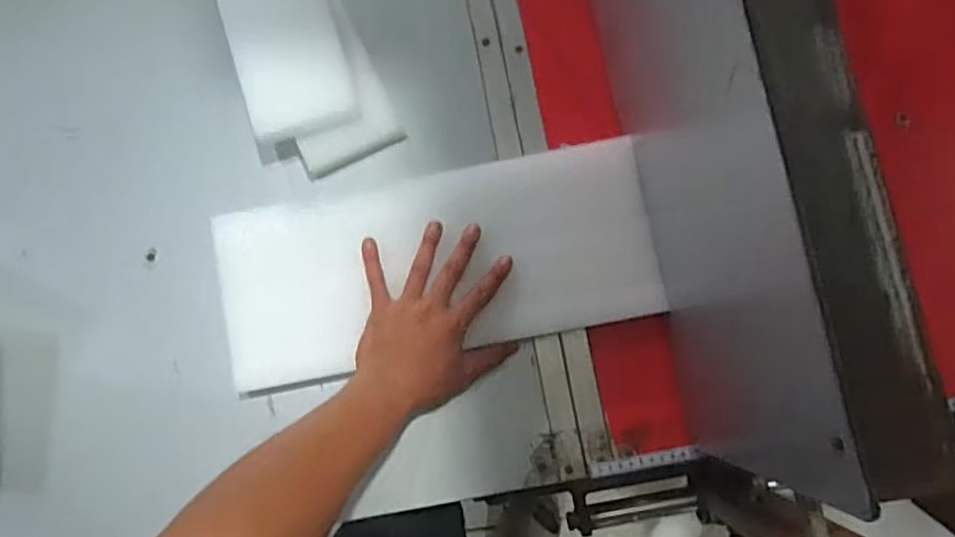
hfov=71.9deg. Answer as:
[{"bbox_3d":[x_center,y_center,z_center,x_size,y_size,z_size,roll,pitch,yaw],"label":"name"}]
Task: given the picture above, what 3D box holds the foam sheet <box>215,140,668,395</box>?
[{"bbox_3d":[-0.038,-0.006,0.639,0.411,0.033,0.176,-10,82,0],"label":"foam sheet"}]

